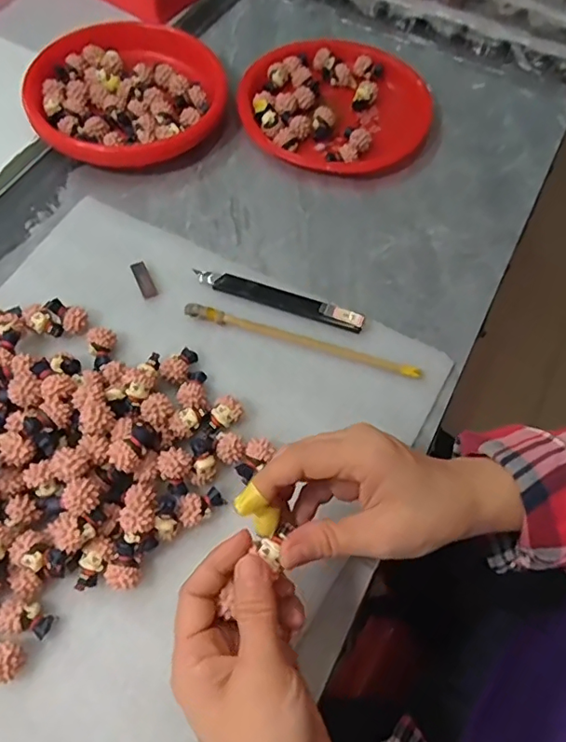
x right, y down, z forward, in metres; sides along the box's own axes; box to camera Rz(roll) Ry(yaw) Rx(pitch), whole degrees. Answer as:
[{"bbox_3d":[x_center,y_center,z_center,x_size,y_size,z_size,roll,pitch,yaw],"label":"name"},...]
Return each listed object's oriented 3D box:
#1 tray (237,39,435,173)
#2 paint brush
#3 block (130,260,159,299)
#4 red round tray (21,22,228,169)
[{"bbox_3d":[0.059,-0.262,0.509,0.173,0.020,0.178,30,66,12],"label":"tray"},{"bbox_3d":[0.014,-0.023,0.397,0.181,0.004,0.011,17,64,6],"label":"paint brush"},{"bbox_3d":[-0.111,-0.073,0.422,0.012,0.007,0.036,-22,67,-13],"label":"block"},{"bbox_3d":[-0.147,-0.263,0.506,0.174,0.031,0.174,1,63,-2],"label":"red round tray"}]

